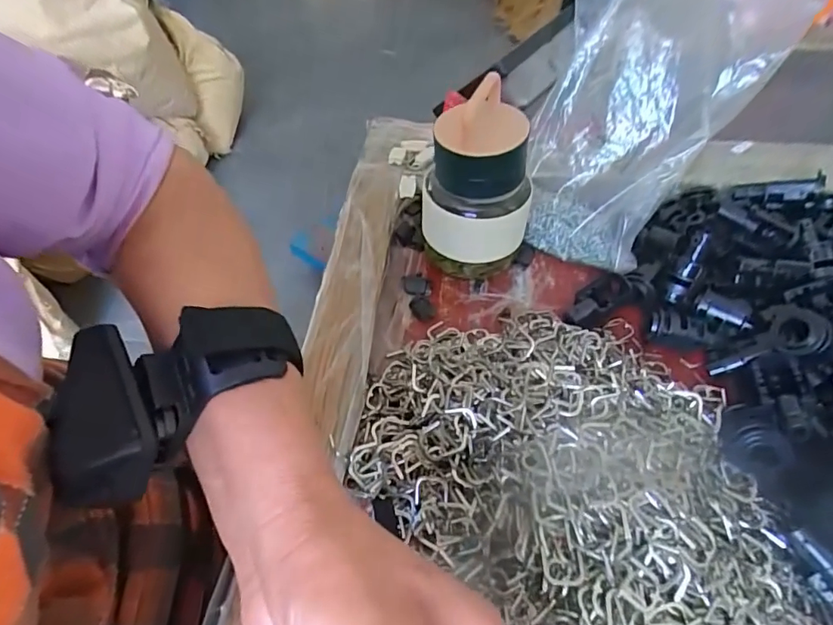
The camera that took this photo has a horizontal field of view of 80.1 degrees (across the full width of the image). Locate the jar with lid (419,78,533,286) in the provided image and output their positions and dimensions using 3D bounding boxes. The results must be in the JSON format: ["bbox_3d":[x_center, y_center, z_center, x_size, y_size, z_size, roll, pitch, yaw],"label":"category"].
[{"bbox_3d":[0.040,-0.085,0.346,0.077,0.130,0.065,13,52,12],"label":"jar with lid"}]

